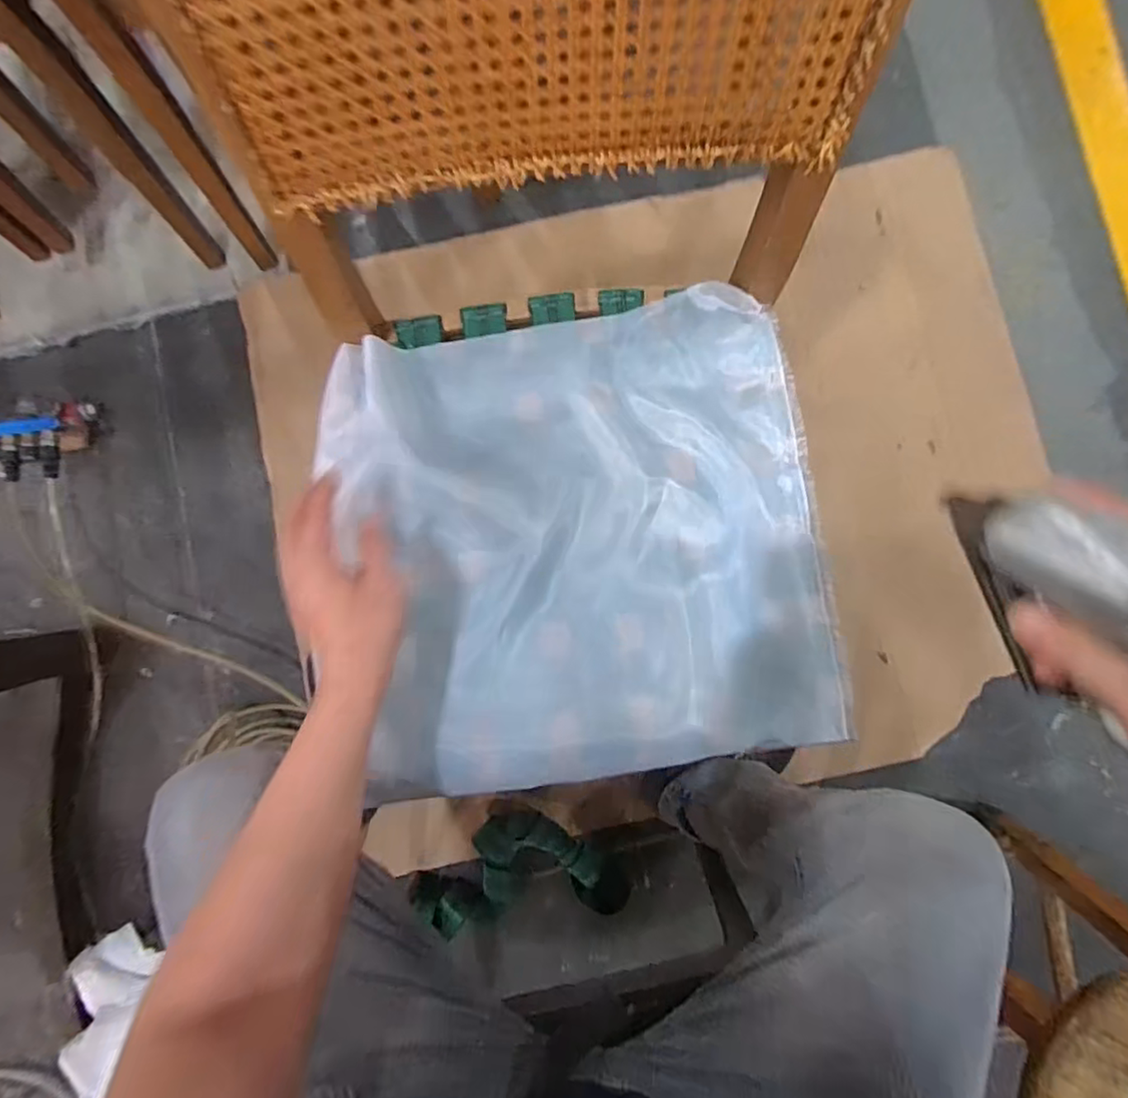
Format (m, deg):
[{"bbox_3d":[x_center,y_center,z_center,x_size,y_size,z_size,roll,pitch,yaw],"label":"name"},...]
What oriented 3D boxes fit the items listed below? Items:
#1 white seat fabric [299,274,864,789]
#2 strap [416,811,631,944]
[{"bbox_3d":[0.018,-0.012,0.581,0.434,0.027,0.425,-9,84,-1],"label":"white seat fabric"},{"bbox_3d":[-0.066,0.475,0.913,0.295,0.073,0.146,-12,84,-1],"label":"strap"}]

